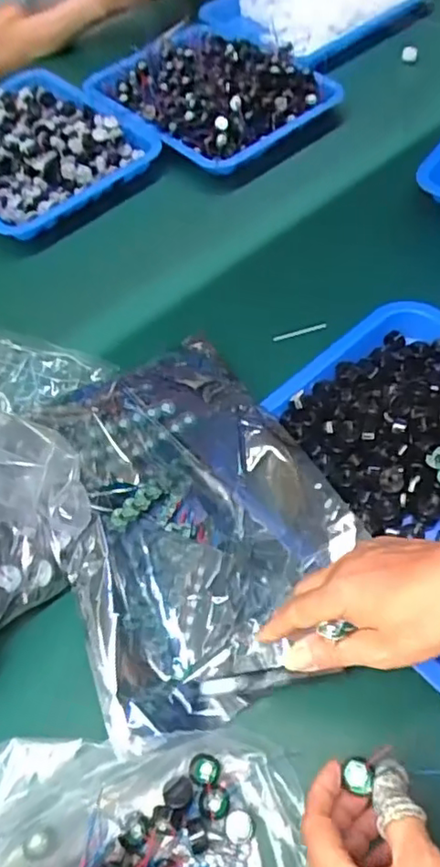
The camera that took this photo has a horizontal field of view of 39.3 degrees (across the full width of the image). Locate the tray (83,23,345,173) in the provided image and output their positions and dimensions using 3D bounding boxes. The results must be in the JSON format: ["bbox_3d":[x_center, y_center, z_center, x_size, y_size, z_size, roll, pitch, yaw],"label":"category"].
[{"bbox_3d":[-0.015,-0.454,0.807,0.185,0.065,0.288,-37,62,-18],"label":"tray"}]

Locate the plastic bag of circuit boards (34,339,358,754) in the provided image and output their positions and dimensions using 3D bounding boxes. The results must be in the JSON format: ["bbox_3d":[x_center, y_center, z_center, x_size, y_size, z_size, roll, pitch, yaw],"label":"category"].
[{"bbox_3d":[-0.035,0.047,0.530,0.212,0.082,0.354,-19,58,-8],"label":"plastic bag of circuit boards"}]

